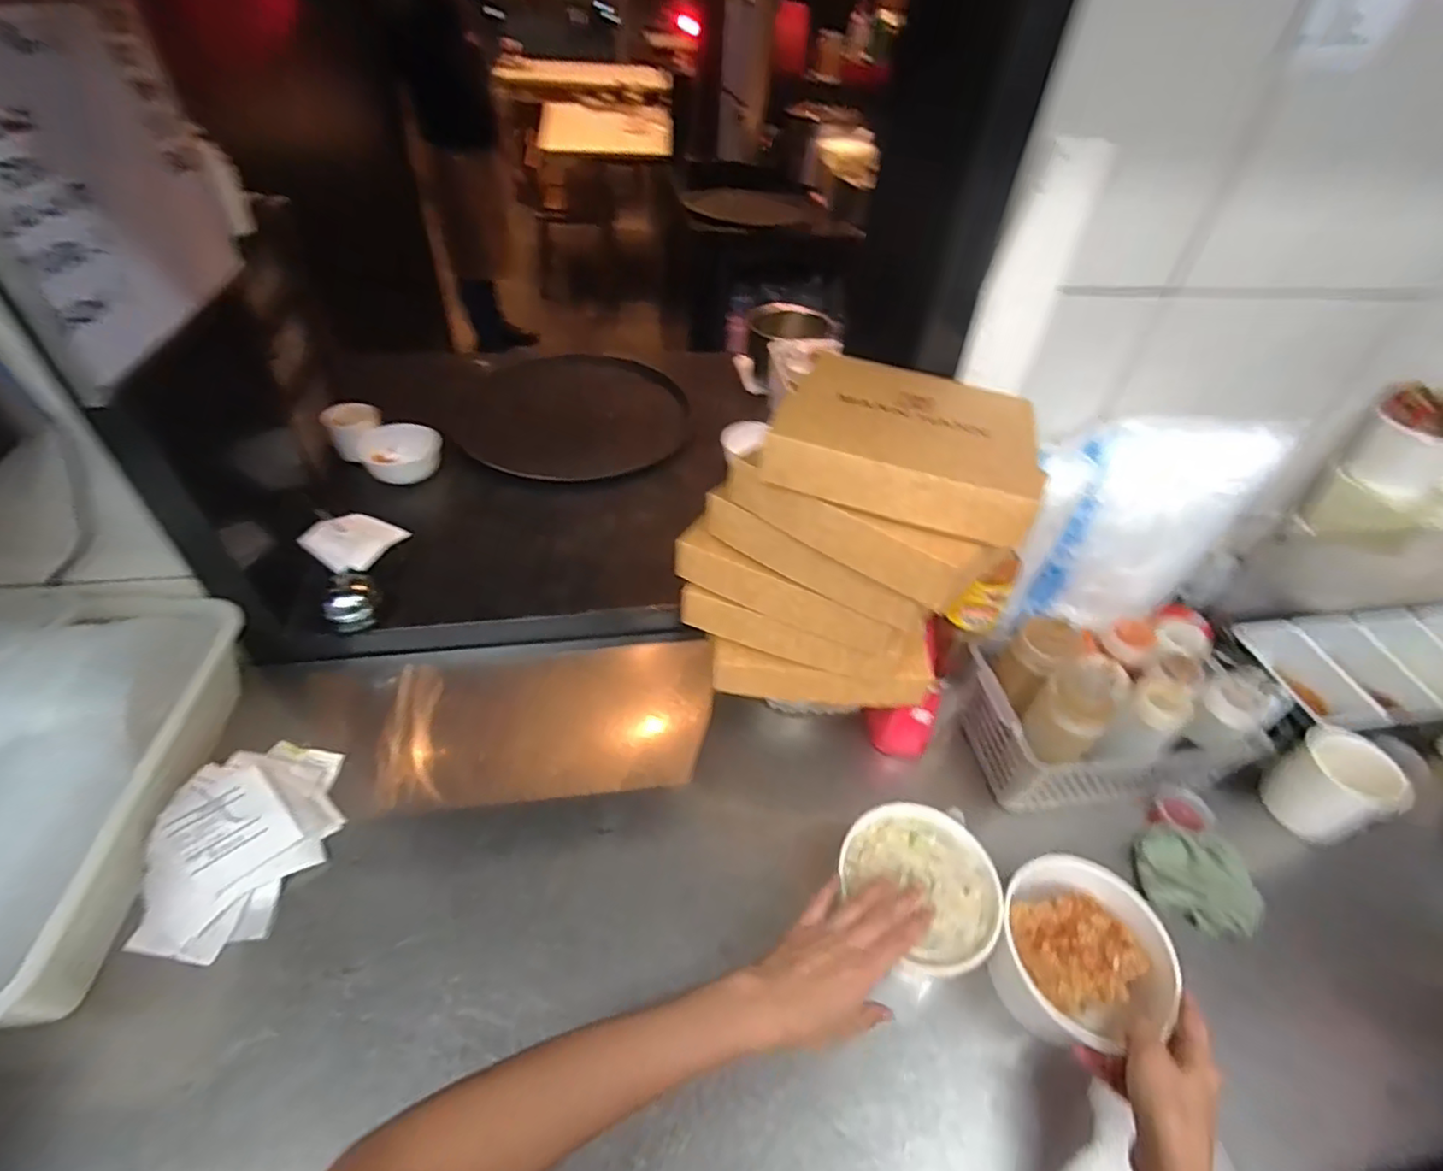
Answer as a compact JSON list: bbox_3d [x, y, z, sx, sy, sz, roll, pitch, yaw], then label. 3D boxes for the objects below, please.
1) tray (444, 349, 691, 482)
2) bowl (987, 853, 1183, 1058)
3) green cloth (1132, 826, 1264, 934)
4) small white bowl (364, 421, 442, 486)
[{"bbox_3d":[-0.253,-0.303,1.089,0.380,0.025,0.372,-8,49,-21],"label":"tray"},{"bbox_3d":[0.295,0.313,0.544,0.129,0.072,0.147,22,47,16],"label":"bowl"},{"bbox_3d":[0.459,0.282,0.621,0.096,0.035,0.091,9,44,4],"label":"green cloth"},{"bbox_3d":[-0.471,-0.198,0.953,0.106,0.052,0.100,-29,54,-30],"label":"small white bowl"}]

